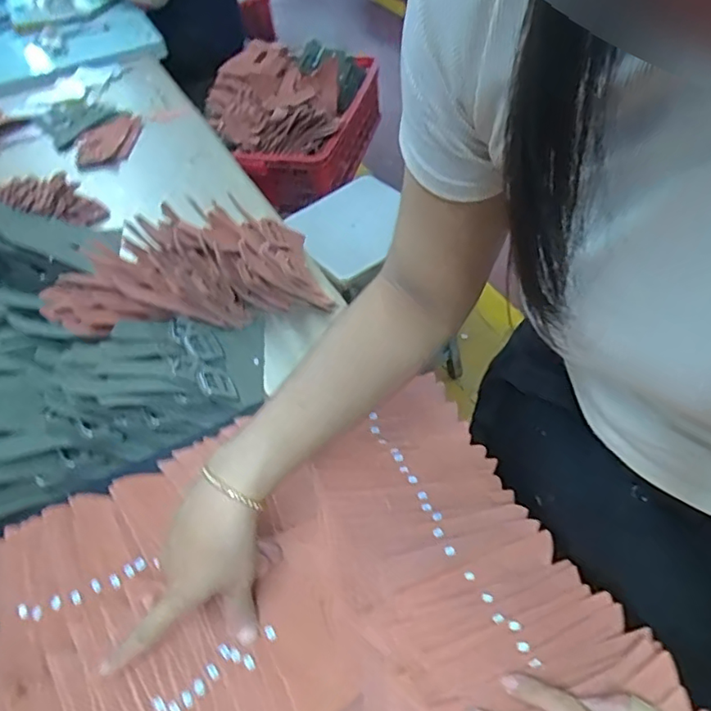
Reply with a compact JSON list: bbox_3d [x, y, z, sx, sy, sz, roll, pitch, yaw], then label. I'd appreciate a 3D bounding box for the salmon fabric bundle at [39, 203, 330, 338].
[{"bbox_3d":[-0.227,-0.107,0.742,0.335,0.136,0.126,-17,49,-8],"label":"salmon fabric bundle"}]

